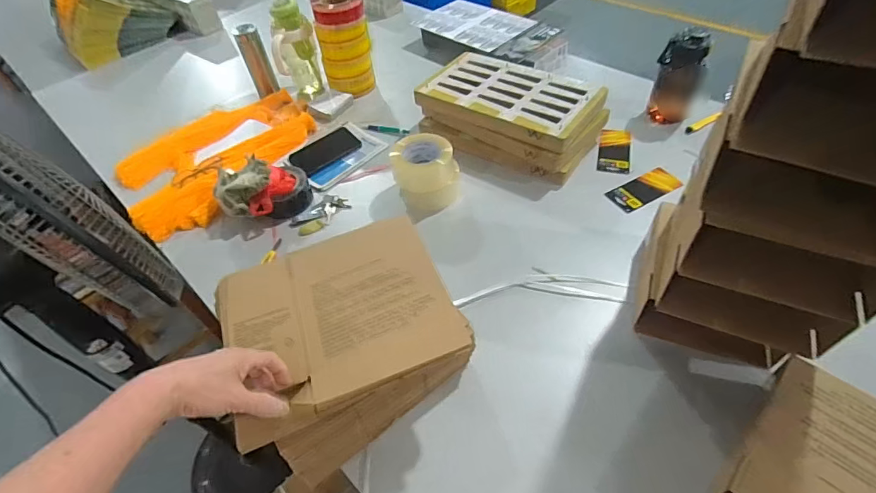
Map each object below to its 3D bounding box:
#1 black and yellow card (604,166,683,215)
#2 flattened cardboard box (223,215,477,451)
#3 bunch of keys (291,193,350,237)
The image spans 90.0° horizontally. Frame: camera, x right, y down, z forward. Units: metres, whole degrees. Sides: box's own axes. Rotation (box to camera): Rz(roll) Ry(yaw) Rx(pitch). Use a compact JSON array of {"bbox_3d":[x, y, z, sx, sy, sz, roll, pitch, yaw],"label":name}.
[{"bbox_3d":[0.428,-0.118,0.910,0.147,0.010,0.076,-24,48,-7],"label":"black and yellow card"},{"bbox_3d":[-0.134,0.084,0.568,0.285,0.015,0.242,-23,51,-6],"label":"flattened cardboard box"},{"bbox_3d":[-0.250,-0.069,0.933,0.065,0.013,0.126,30,59,27],"label":"bunch of keys"}]

